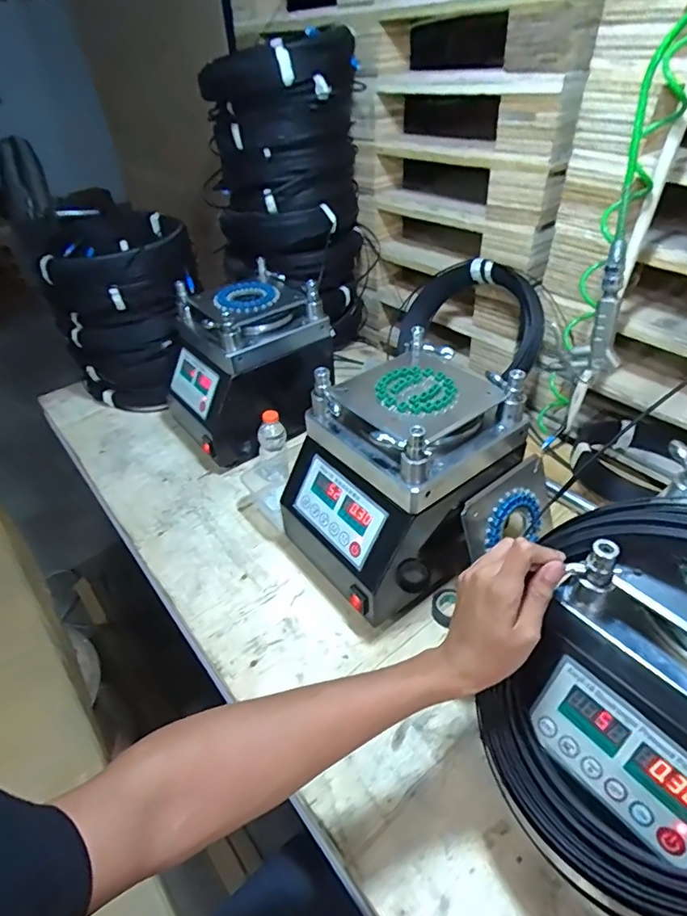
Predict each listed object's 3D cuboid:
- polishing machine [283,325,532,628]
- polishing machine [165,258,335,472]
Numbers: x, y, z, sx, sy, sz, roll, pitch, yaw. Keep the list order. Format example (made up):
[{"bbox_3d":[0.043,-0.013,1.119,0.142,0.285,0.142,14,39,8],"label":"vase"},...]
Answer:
[{"bbox_3d":[0.082,0.031,0.718,0.284,0.274,0.210,-26,44,-22],"label":"polishing machine"},{"bbox_3d":[-0.196,-0.185,0.994,0.292,0.269,0.250,-30,46,-26],"label":"polishing machine"}]

